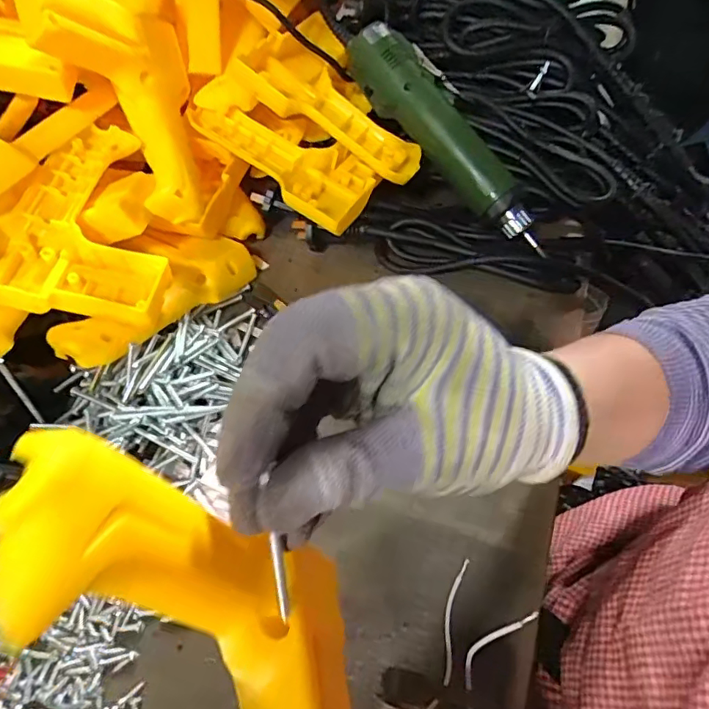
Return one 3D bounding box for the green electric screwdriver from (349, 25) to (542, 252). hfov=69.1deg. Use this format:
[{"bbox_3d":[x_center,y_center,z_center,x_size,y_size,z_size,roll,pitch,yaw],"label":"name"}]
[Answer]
[{"bbox_3d":[0.075,-0.169,0.404,0.203,0.033,0.042,48,66,-3],"label":"green electric screwdriver"}]

